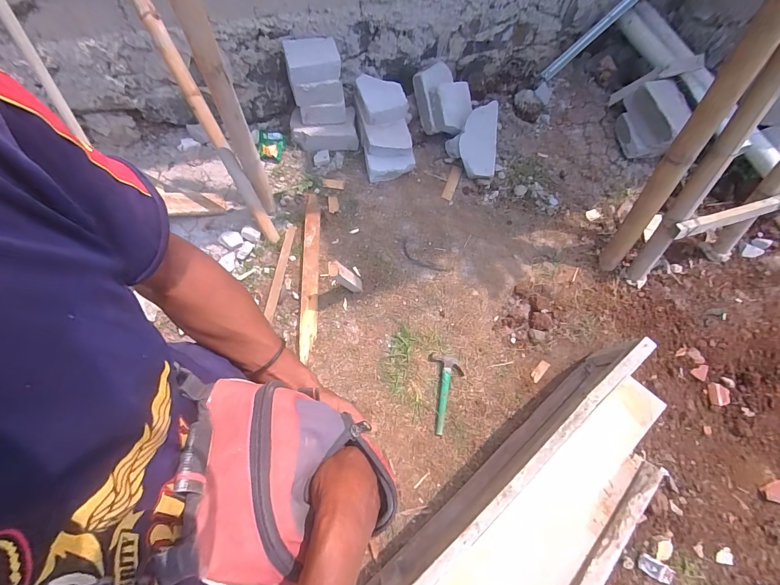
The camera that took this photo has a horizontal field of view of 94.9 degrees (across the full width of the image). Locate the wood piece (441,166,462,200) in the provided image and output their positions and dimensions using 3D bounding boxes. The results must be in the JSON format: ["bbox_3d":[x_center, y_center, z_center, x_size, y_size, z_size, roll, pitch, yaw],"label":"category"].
[{"bbox_3d":[0.308,-0.549,1.780,0.053,0.012,0.214,19,68,6],"label":"wood piece"}]

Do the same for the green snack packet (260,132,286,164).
[{"bbox_3d":[-0.573,-0.715,1.742,0.122,0.056,0.176,1,67,-2],"label":"green snack packet"}]

